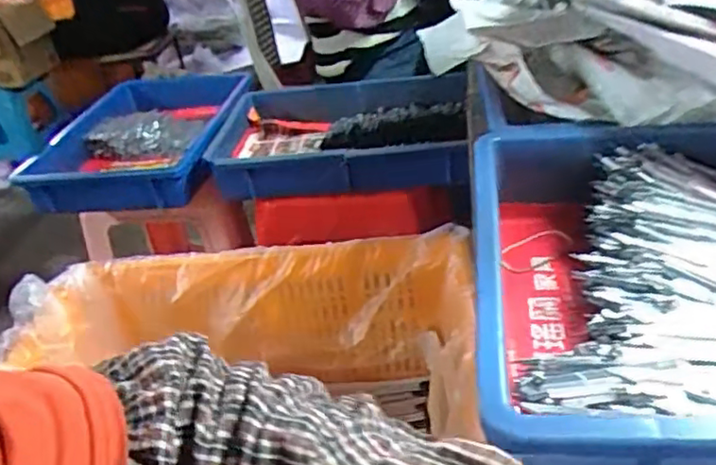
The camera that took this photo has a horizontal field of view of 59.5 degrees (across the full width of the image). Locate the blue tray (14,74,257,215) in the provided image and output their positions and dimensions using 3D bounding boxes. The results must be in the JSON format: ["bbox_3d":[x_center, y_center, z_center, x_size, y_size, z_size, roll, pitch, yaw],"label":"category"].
[{"bbox_3d":[-0.388,-0.191,1.184,0.340,0.077,0.478,-5,33,4],"label":"blue tray"}]

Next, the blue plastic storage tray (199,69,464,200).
[{"bbox_3d":[-0.044,-0.159,1.042,0.438,0.079,0.297,-3,33,8],"label":"blue plastic storage tray"}]

